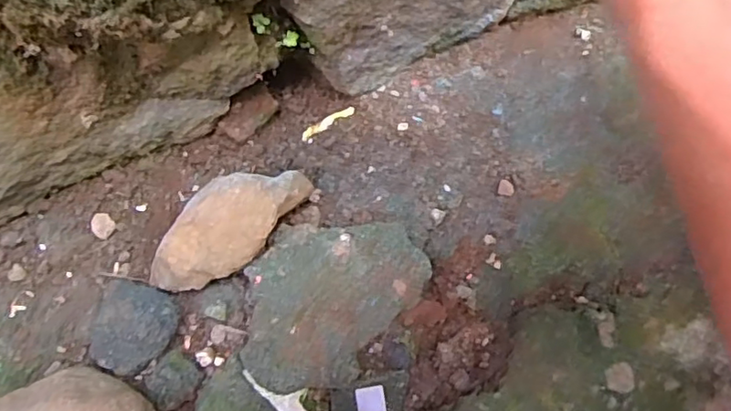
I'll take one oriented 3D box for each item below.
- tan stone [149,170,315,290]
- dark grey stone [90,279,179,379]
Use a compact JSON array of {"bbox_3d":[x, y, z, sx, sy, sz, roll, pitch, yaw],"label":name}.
[{"bbox_3d":[-0.114,0.023,0.487,0.158,0.052,0.068,-34,72,15],"label":"tan stone"},{"bbox_3d":[-0.185,0.096,0.489,0.067,0.042,0.071,13,72,6],"label":"dark grey stone"}]

